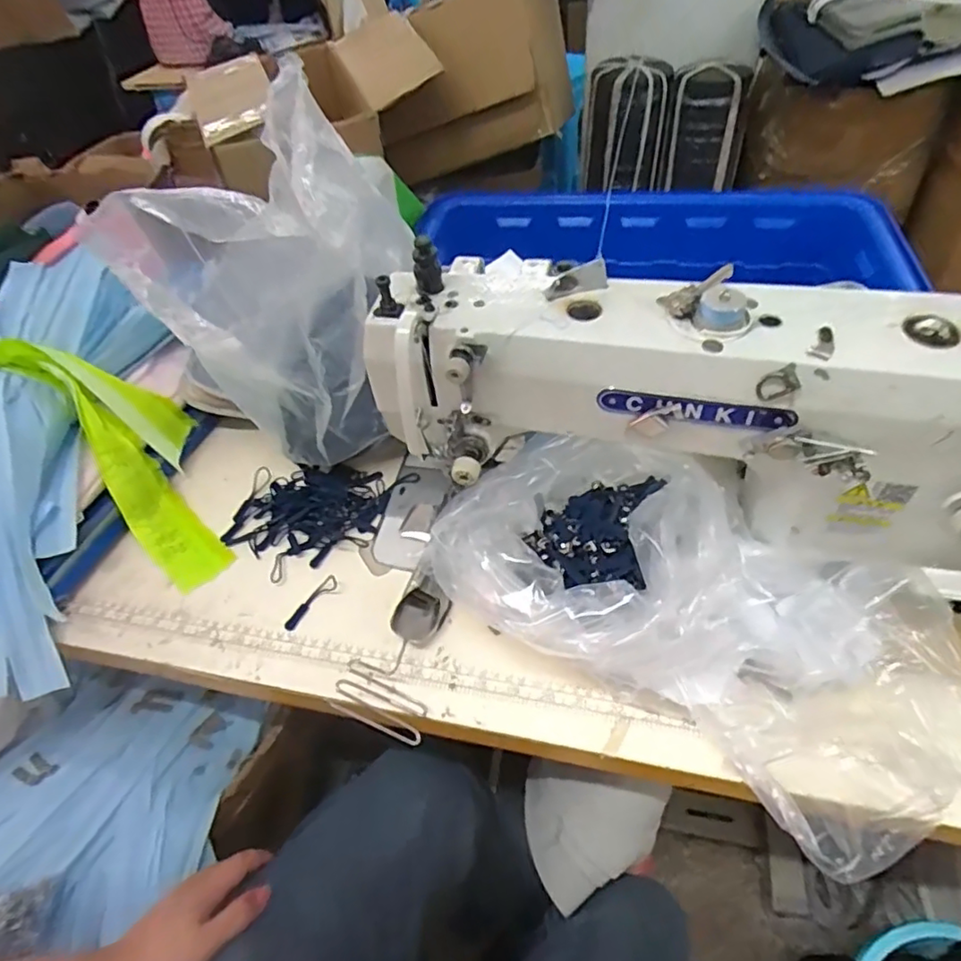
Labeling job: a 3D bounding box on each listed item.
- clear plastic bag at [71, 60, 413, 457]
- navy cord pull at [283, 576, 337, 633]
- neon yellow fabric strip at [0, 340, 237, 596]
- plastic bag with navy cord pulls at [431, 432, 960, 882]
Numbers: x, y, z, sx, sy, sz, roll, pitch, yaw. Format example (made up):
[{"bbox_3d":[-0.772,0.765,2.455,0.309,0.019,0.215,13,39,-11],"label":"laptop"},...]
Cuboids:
[{"bbox_3d":[-0.157,-0.144,0.493,0.167,0.259,0.159,-3,50,3],"label":"clear plastic bag"},{"bbox_3d":[-0.148,0.106,0.512,0.012,0.011,0.056,32,60,28],"label":"navy cord pull"},{"bbox_3d":[-0.369,-0.037,0.564,0.329,0.057,0.163,40,40,-17],"label":"neon yellow fabric strip"},{"bbox_3d":[0.138,0.082,0.426,0.345,0.113,0.204,32,60,28],"label":"plastic bag with navy cord pulls"}]

